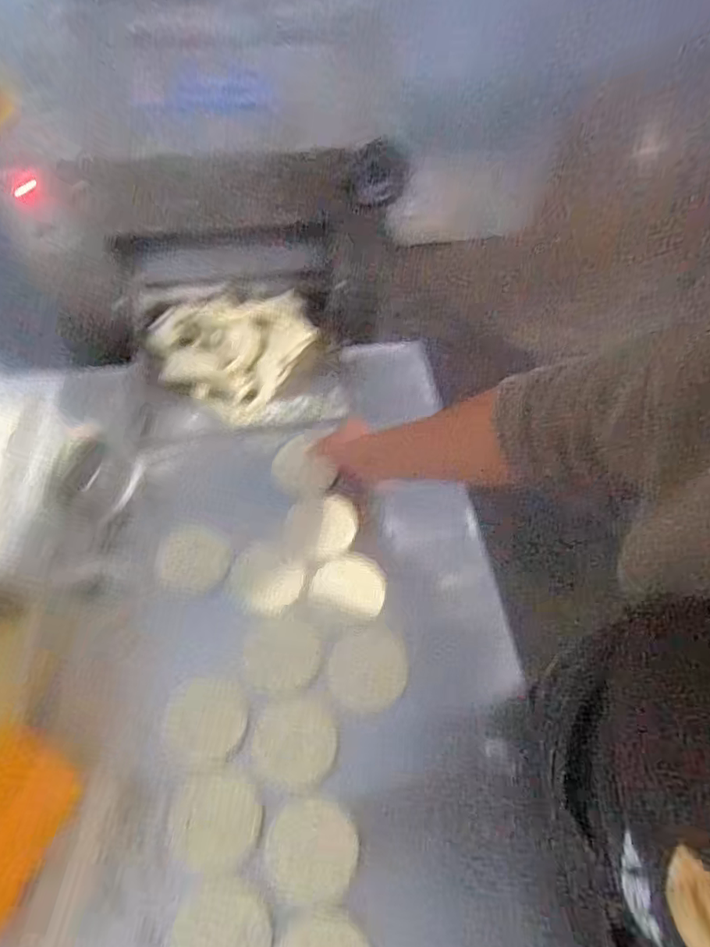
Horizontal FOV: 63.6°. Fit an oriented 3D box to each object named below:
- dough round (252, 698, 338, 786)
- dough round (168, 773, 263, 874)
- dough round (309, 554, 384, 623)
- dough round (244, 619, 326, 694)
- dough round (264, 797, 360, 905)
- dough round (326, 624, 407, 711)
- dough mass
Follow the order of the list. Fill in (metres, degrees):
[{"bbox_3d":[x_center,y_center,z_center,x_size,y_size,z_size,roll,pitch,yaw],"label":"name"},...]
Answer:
[{"bbox_3d":[-0.069,0.308,0.662,0.093,0.009,0.089,1,57,-2],"label":"dough round"},{"bbox_3d":[-0.149,0.369,0.608,0.094,0.015,0.085,5,57,1],"label":"dough round"},{"bbox_3d":[-0.011,0.149,0.761,0.099,0.009,0.086,5,57,1],"label":"dough round"},{"bbox_3d":[-0.091,0.228,0.721,0.093,0.004,0.088,1,57,-2],"label":"dough round"},{"bbox_3d":[-0.045,0.400,0.611,0.094,0.018,0.090,1,57,-2],"label":"dough round"},{"bbox_3d":[0.017,0.243,0.718,0.097,0.008,0.097,1,57,-2],"label":"dough round"},{"bbox_3d":[-0.193,-0.213,0.936,0.271,0.082,0.273,-12,58,-10],"label":"dough mass"}]

